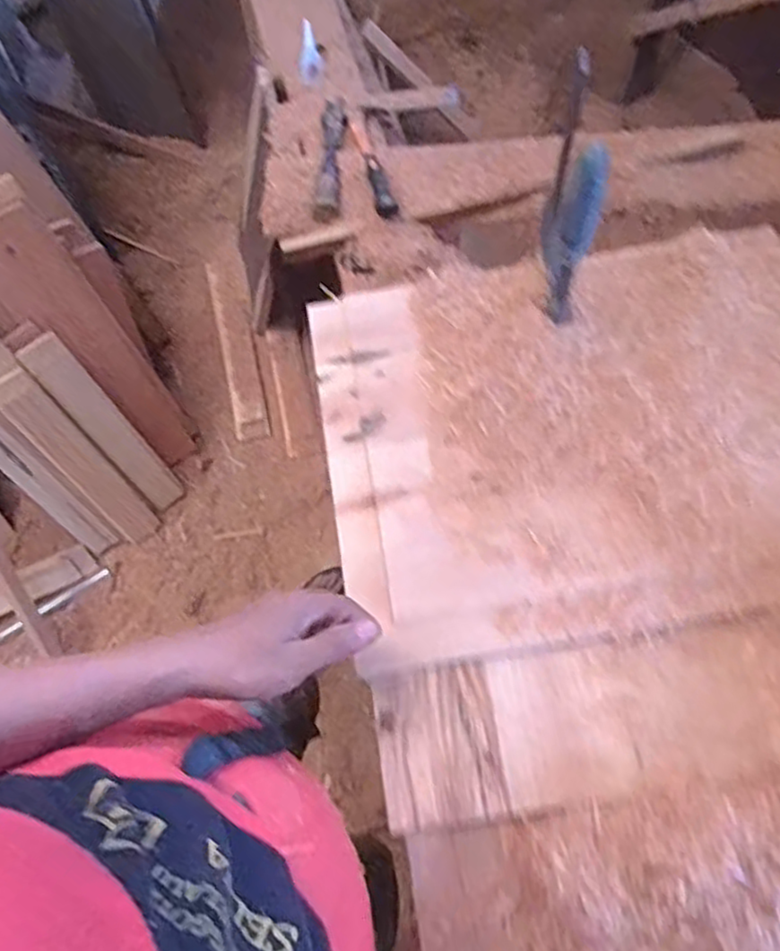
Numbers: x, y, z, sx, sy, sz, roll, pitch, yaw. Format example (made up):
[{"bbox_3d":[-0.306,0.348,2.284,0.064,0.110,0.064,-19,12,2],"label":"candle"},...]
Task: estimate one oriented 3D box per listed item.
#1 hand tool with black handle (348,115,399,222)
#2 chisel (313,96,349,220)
[{"bbox_3d":[-0.030,-0.458,1.013,0.026,0.018,0.247,-14,54,-3],"label":"hand tool with black handle"},{"bbox_3d":[-0.088,-0.484,1.044,0.040,0.031,0.259,0,68,3],"label":"chisel"}]

